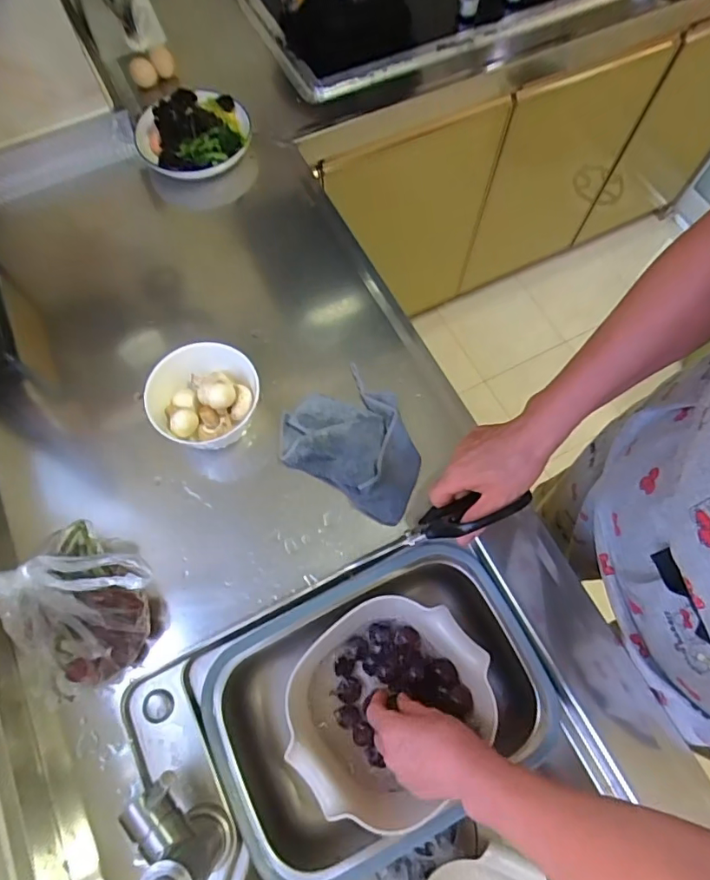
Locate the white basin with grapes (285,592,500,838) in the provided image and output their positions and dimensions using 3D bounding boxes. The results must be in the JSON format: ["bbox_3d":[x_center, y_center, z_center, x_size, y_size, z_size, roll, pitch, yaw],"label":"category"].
[{"bbox_3d":[0.035,0.286,0.564,0.217,0.074,0.183,-41,74,-15],"label":"white basin with grapes"}]

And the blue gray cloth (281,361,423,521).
[{"bbox_3d":[0.005,-0.005,0.610,0.176,0.034,0.144,30,71,11],"label":"blue gray cloth"}]

